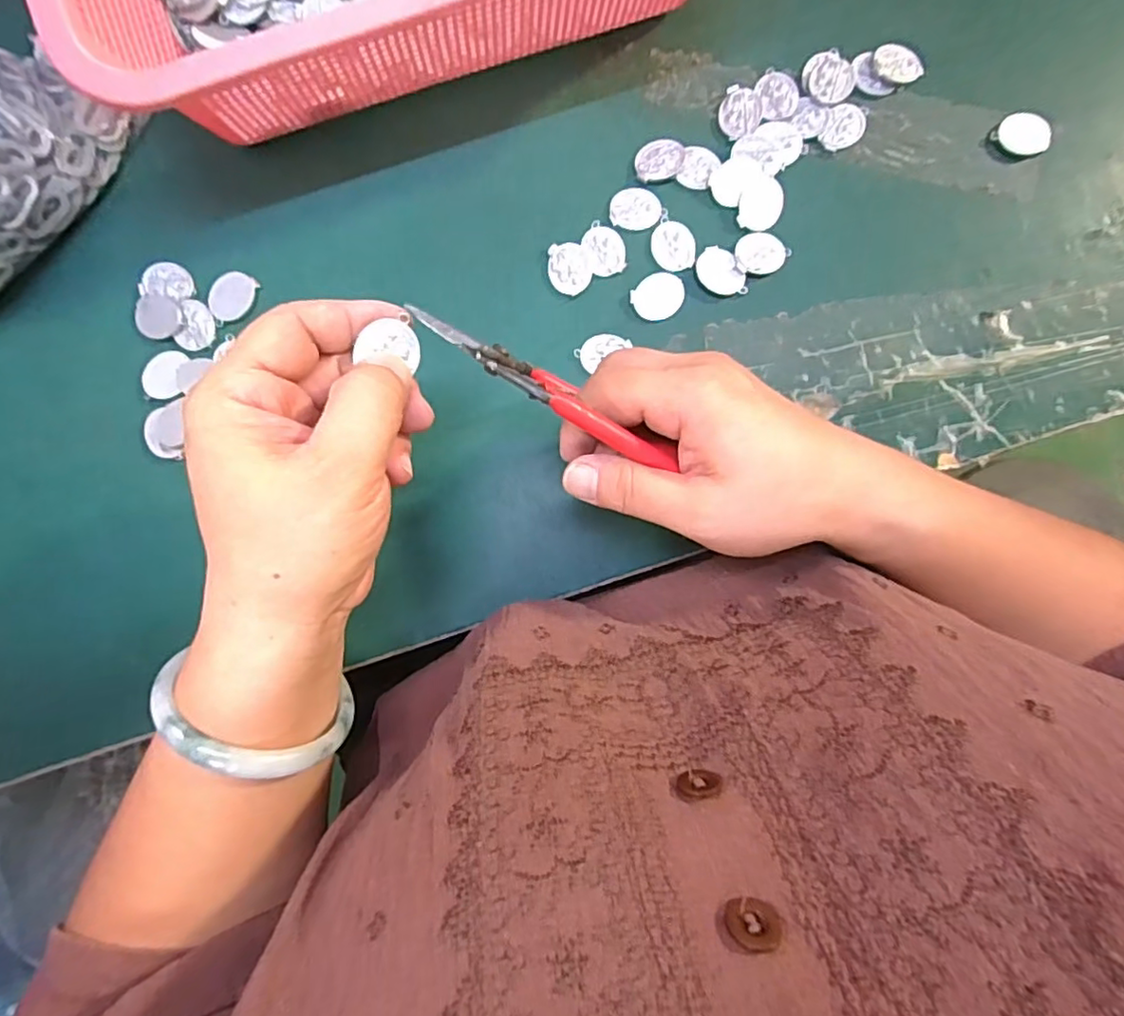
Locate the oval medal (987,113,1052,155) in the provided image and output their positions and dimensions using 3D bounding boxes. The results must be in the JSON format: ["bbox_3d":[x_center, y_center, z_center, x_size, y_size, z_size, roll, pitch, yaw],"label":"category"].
[{"bbox_3d":[0.227,-0.183,0.297,0.025,0.006,0.019,36,87,2],"label":"oval medal"}]

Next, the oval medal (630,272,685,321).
[{"bbox_3d":[0.047,-0.104,0.298,0.026,0.004,0.022,-5,86,-1],"label":"oval medal"}]

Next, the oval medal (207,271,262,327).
[{"bbox_3d":[-0.164,-0.104,0.300,0.020,0.004,0.027,34,87,2],"label":"oval medal"}]

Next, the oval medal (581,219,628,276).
[{"bbox_3d":[0.021,-0.129,0.299,0.019,0.004,0.028,-21,87,-2],"label":"oval medal"}]

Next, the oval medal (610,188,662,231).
[{"bbox_3d":[0.037,-0.149,0.299,0.025,0.004,0.021,-5,86,-1],"label":"oval medal"}]

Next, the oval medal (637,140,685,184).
[{"bbox_3d":[0.049,-0.174,0.301,0.024,0.004,0.020,-6,87,-1],"label":"oval medal"}]

